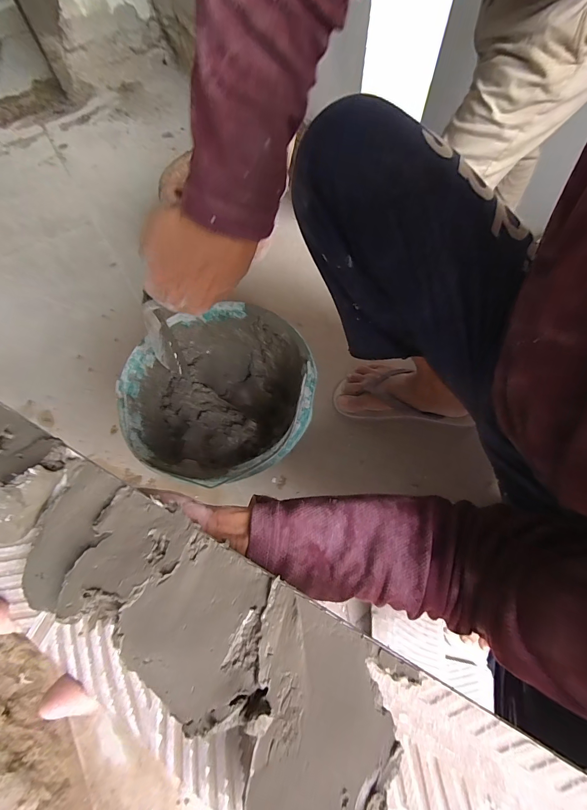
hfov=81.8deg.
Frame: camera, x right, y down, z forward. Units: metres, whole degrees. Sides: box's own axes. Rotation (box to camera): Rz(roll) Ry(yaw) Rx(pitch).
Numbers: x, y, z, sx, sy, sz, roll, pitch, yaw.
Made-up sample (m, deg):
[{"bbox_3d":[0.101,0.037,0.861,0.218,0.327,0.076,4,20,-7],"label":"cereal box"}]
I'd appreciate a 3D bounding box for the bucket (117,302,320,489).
[{"bbox_3d":[-0.101,0.006,0.551,0.262,0.182,0.265,-1,65,1],"label":"bucket"}]

